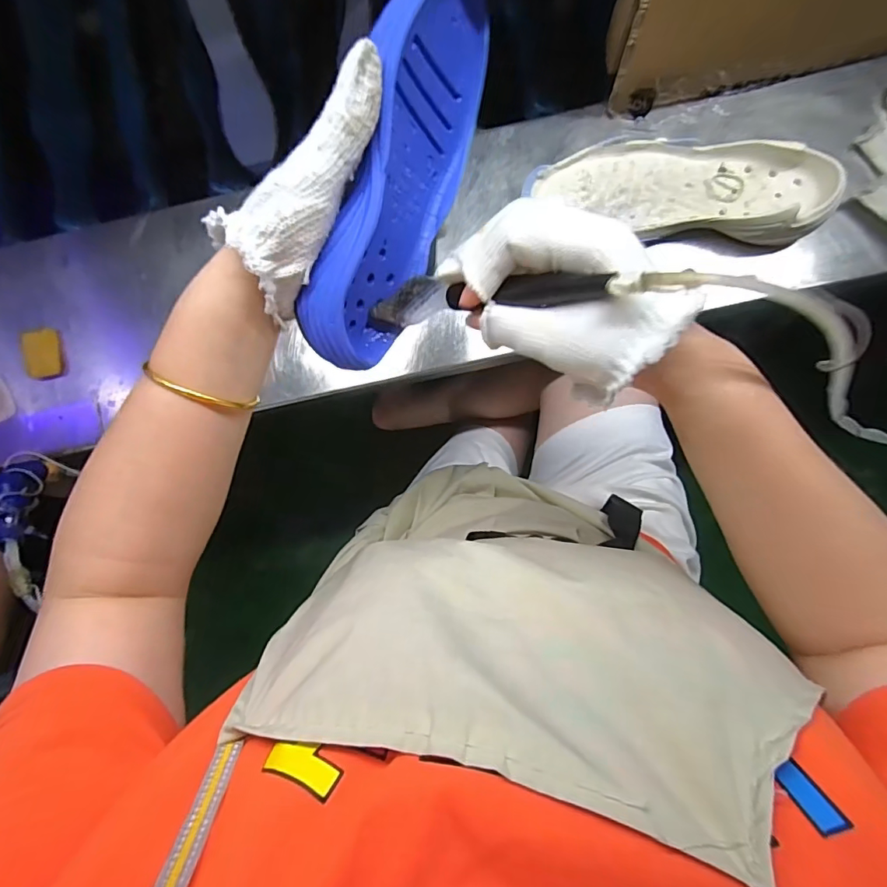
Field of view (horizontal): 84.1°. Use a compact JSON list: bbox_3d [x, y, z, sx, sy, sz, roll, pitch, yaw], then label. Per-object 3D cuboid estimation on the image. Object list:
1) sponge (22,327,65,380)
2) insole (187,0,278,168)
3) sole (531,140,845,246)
[{"bbox_3d":[-0.431,-0.096,0.532,0.032,0.017,0.057,-18,85,4],"label":"sponge"},{"bbox_3d":[-0.222,-0.397,0.529,0.056,0.007,0.168,-11,118,-4],"label":"insole"},{"bbox_3d":[0.220,-0.244,0.473,0.273,0.038,0.094,7,87,6],"label":"sole"}]

